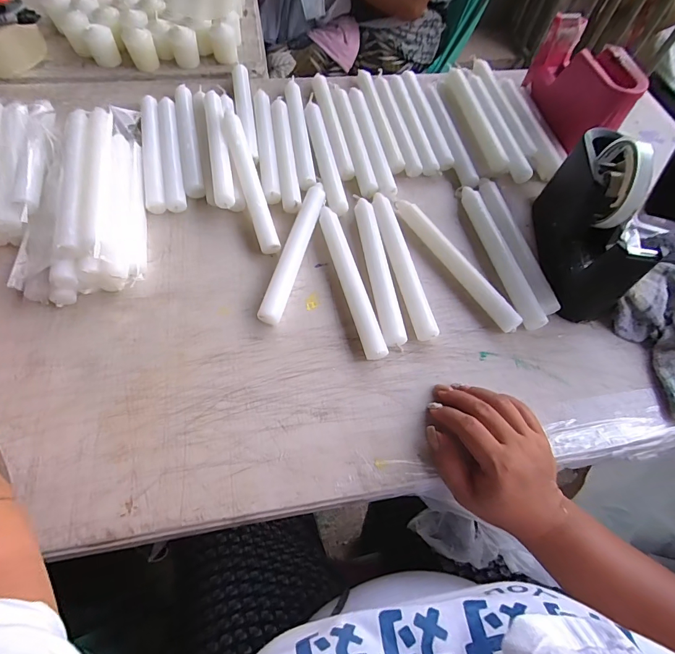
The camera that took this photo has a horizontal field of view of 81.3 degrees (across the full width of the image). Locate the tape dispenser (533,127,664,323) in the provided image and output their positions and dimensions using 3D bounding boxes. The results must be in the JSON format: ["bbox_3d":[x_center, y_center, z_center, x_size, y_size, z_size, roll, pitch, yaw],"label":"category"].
[{"bbox_3d":[0.265,-0.116,0.404,0.063,0.118,0.179,4,63,-2],"label":"tape dispenser"}]

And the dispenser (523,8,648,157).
[{"bbox_3d":[0.324,-0.328,0.530,0.067,0.082,0.183,-5,63,-7],"label":"dispenser"}]

